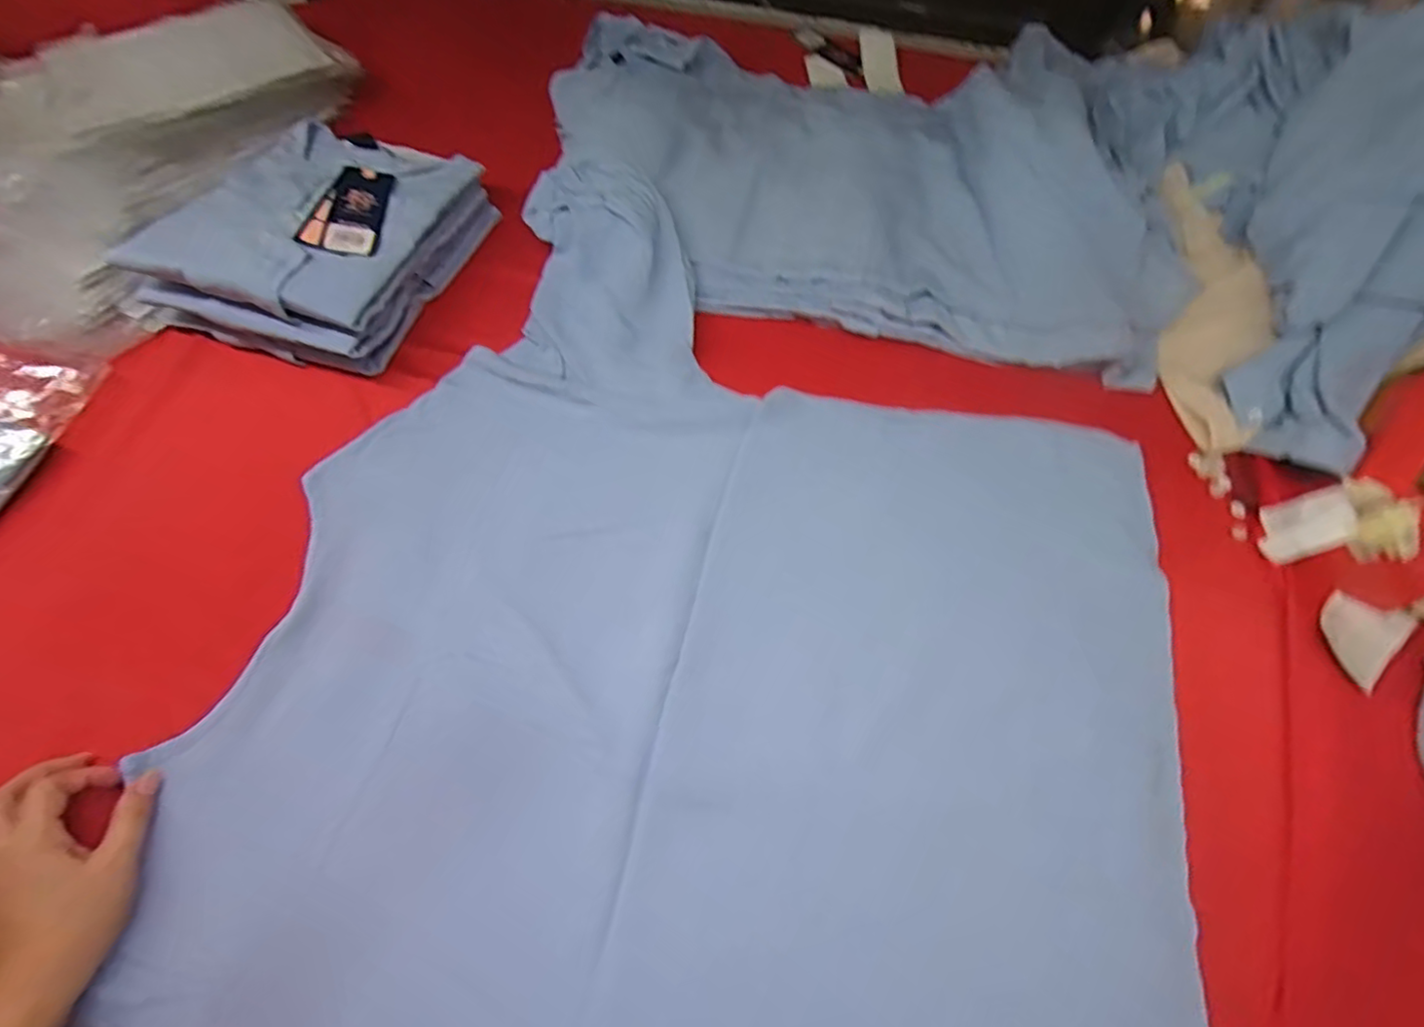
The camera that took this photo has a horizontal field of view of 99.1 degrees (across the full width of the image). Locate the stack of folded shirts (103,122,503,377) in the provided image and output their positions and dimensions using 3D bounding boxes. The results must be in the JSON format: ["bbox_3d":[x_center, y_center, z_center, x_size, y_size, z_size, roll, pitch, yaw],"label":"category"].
[{"bbox_3d":[-0.382,-0.278,0.582,0.228,0.090,0.263,14,65,6],"label":"stack of folded shirts"}]

